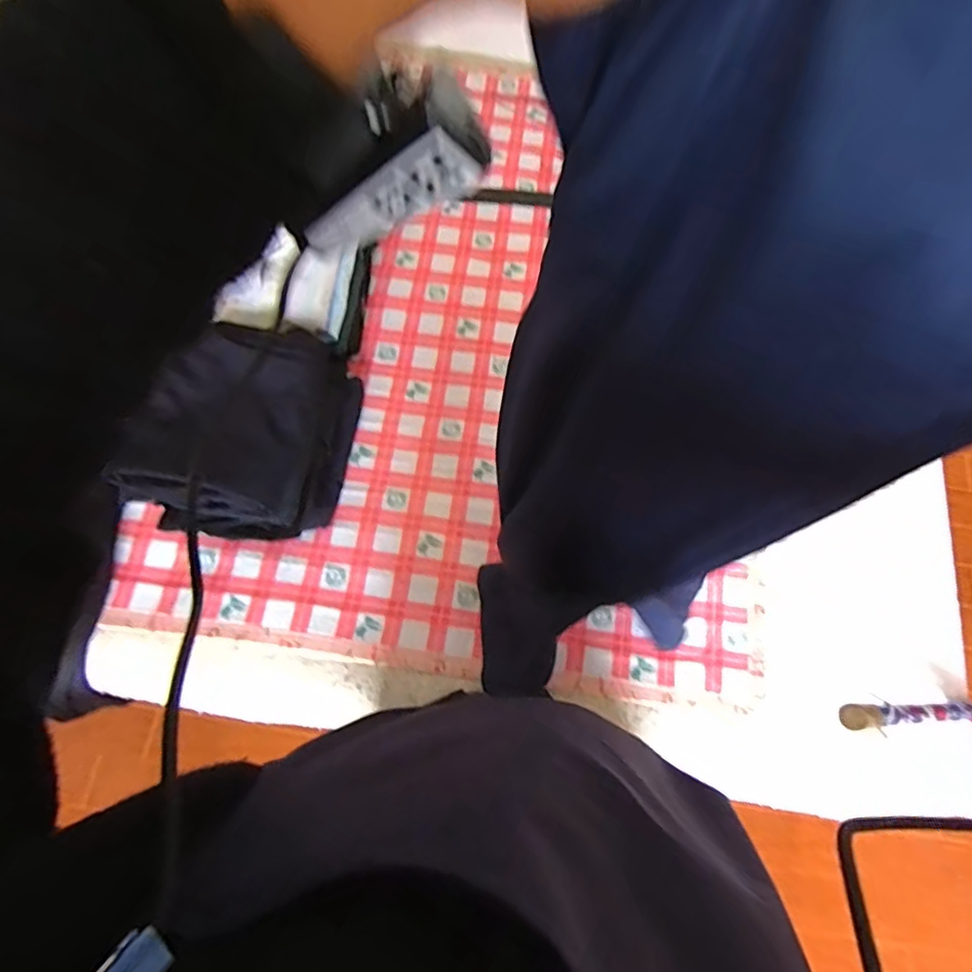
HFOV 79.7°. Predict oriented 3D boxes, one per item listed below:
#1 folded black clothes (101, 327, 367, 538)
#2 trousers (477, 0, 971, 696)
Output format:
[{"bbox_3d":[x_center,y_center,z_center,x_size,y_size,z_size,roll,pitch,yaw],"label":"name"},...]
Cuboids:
[{"bbox_3d":[-0.335,-0.084,0.845,0.227,0.211,0.306,11,70,2],"label":"folded black clothes"},{"bbox_3d":[0.117,0.026,0.438,0.240,0.764,0.056,19,62,3],"label":"trousers"}]

